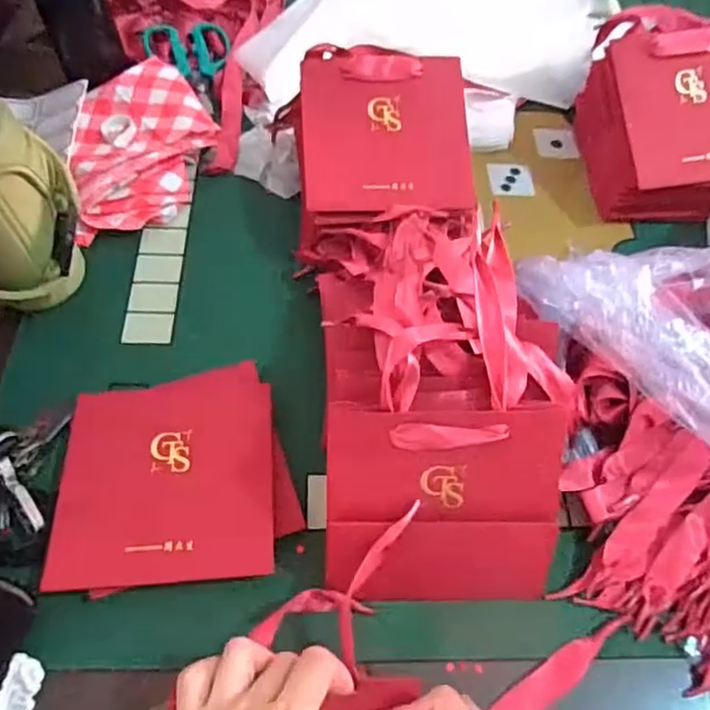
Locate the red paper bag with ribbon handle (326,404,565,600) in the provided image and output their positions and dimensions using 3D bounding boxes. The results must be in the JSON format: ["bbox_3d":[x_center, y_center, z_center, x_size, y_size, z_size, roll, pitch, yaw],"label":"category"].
[{"bbox_3d":[0.054,0.093,0.378,0.139,0.128,0.010,0,19,-4],"label":"red paper bag with ribbon handle"}]

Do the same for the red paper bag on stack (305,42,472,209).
[{"bbox_3d":[0.026,-0.193,0.530,0.139,0.012,0.147,-2,82,-3],"label":"red paper bag on stack"}]

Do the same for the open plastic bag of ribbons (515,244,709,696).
[{"bbox_3d":[0.225,0.060,0.422,0.186,0.103,0.283,0,57,-5],"label":"open plastic bag of ribbons"}]

